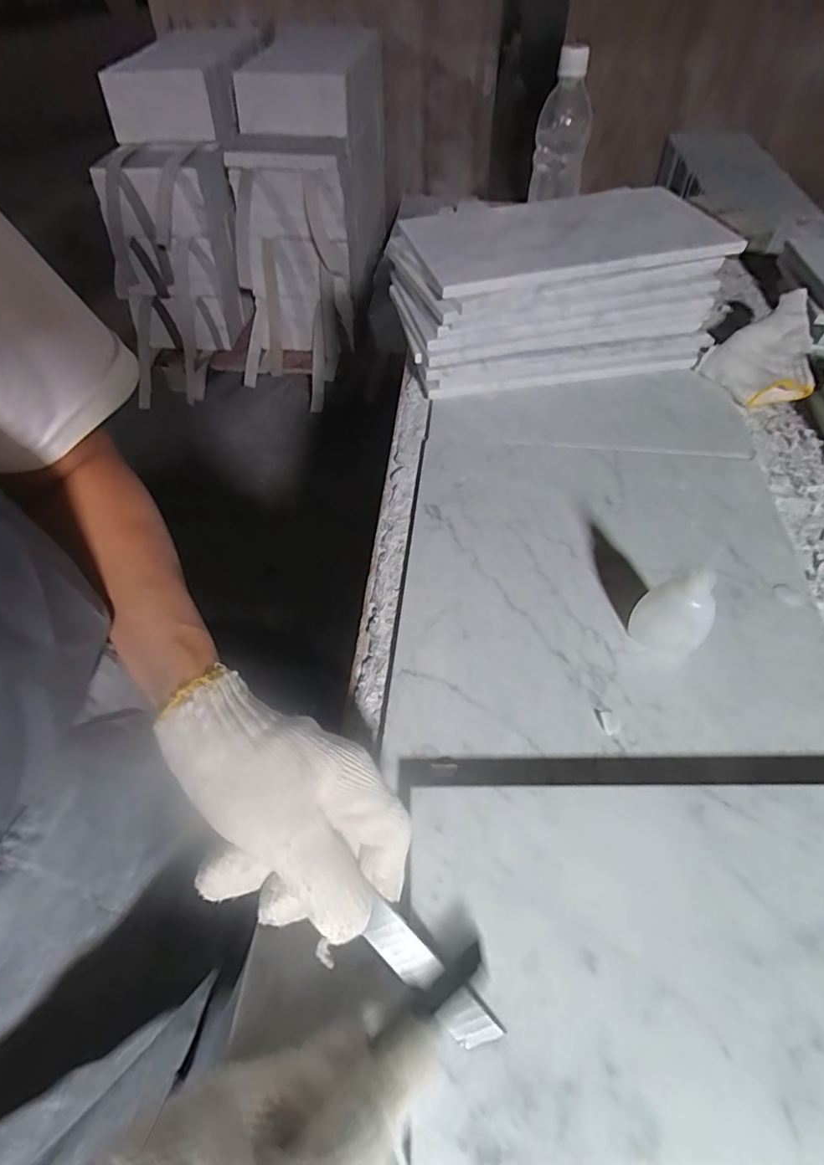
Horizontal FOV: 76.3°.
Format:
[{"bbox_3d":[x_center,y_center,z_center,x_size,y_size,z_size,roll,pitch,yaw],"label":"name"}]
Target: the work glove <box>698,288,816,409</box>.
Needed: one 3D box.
[{"bbox_3d":[0.372,-0.245,0.548,0.103,0.048,0.134,27,58,18],"label":"work glove"}]

